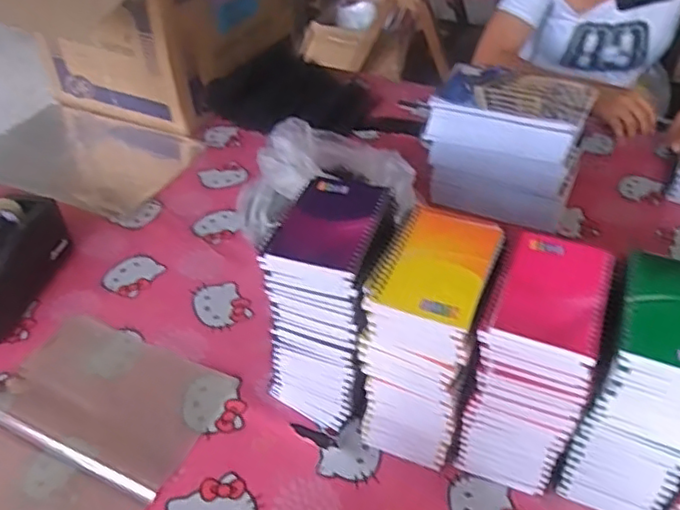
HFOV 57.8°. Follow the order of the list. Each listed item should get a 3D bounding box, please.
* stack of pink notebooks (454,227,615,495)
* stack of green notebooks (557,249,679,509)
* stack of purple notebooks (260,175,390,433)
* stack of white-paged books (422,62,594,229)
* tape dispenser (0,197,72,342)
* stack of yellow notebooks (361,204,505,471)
[{"bbox_3d":[0.180,0.113,0.590,0.097,0.232,0.129,16,43,18],"label":"stack of pink notebooks"},{"bbox_3d":[0.273,0.131,0.565,0.097,0.236,0.126,14,42,16],"label":"stack of green notebooks"},{"bbox_3d":[-0.013,0.057,0.650,0.101,0.241,0.136,9,41,10],"label":"stack of purple notebooks"},{"bbox_3d":[0.249,-0.171,0.963,0.233,0.172,0.159,18,44,19],"label":"stack of white-paged books"},{"bbox_3d":[-0.438,0.009,0.796,0.077,0.115,0.196,9,41,10],"label":"tape dispenser"},{"bbox_3d":[0.081,0.092,0.607,0.100,0.242,0.132,15,43,17],"label":"stack of yellow notebooks"}]

